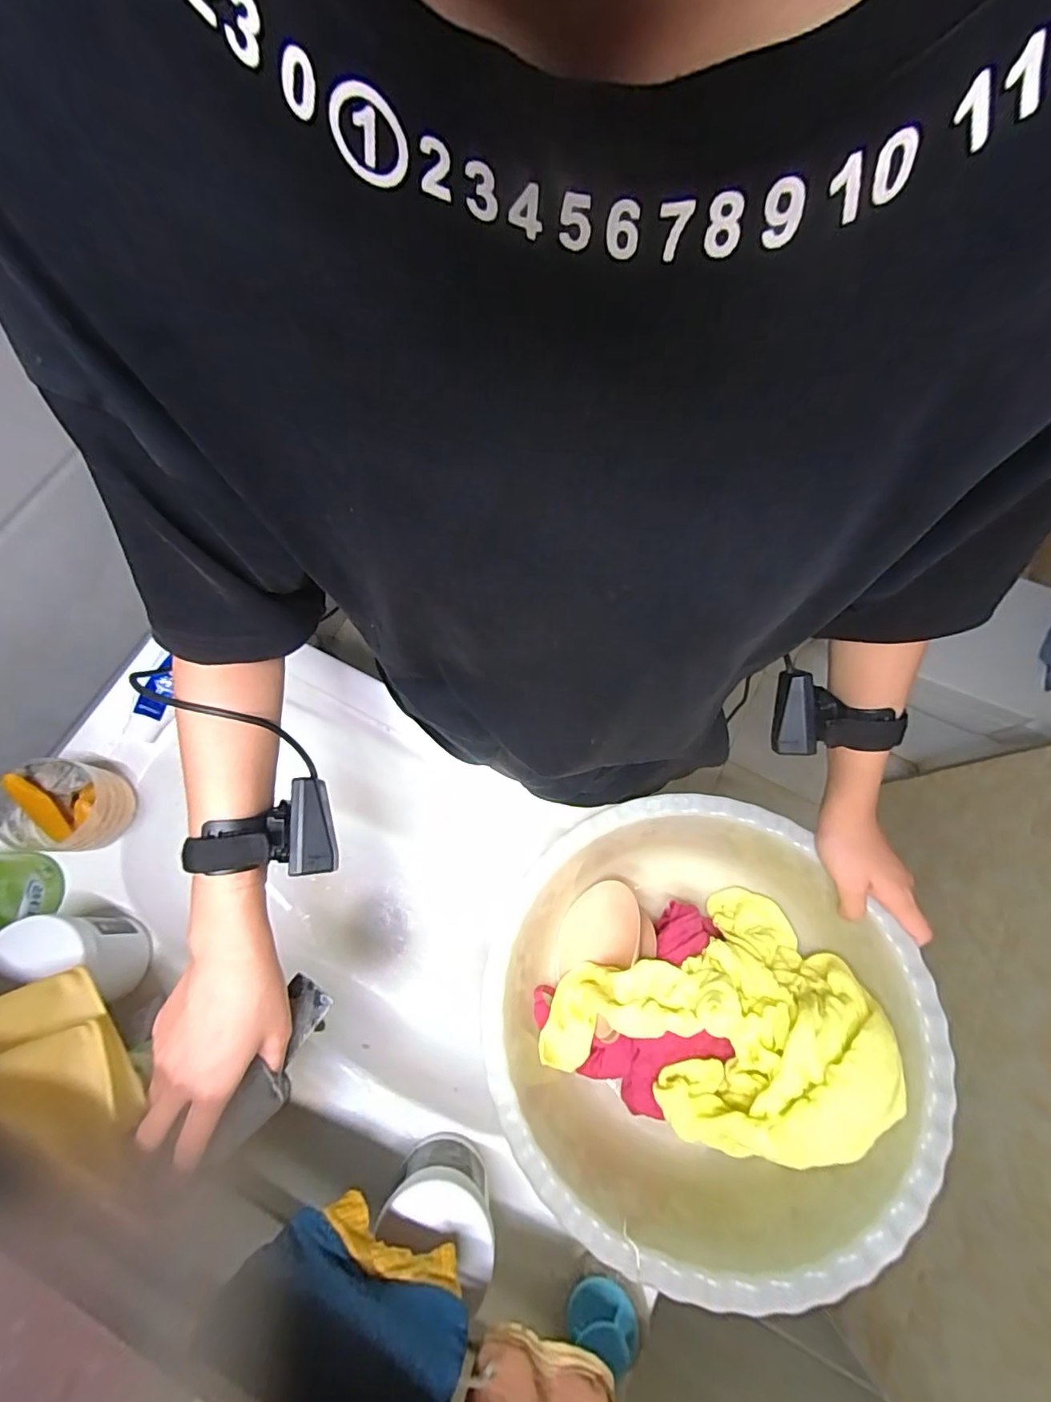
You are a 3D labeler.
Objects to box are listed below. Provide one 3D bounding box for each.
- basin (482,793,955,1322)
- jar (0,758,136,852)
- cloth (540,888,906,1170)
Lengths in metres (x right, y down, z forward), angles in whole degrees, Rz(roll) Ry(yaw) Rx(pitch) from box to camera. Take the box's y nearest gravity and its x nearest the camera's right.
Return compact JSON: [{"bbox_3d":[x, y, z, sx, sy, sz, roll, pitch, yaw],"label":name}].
[{"bbox_3d":[0.146,0.273,0.482,0.346,0.137,0.342,0,72,-1],"label":"basin"},{"bbox_3d":[-0.476,0.108,0.540,0.088,0.124,0.087,0,72,-1],"label":"jar"},{"bbox_3d":[0.157,0.295,0.471,0.280,0.117,0.190,-13,73,-5],"label":"cloth"}]

